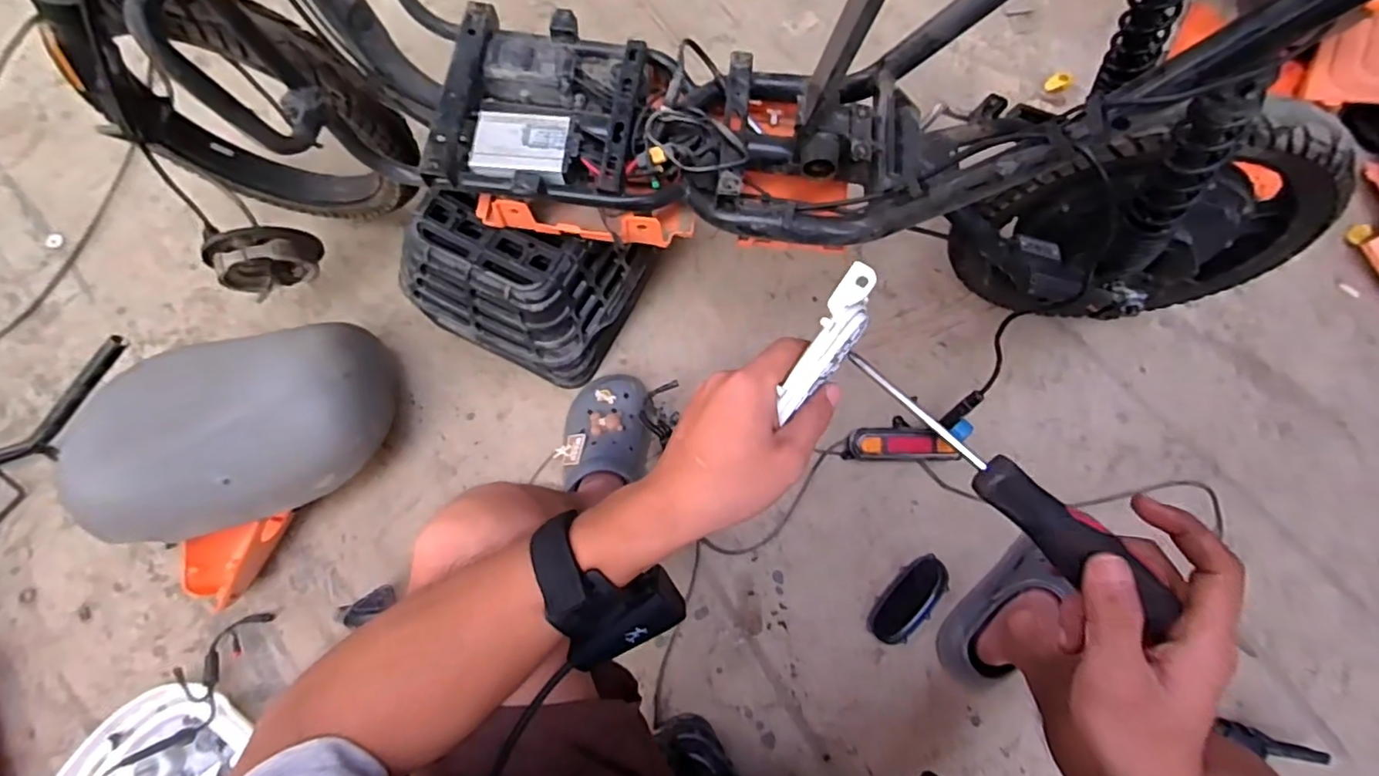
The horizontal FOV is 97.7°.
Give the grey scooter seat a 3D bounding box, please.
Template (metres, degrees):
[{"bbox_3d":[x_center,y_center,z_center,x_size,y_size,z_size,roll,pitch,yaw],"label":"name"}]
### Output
[{"bbox_3d":[-0.550,0.059,0.748,0.341,0.142,0.224,-15,76,-6],"label":"grey scooter seat"}]

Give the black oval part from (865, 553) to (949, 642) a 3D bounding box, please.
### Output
[{"bbox_3d":[0.296,0.285,0.812,0.131,0.014,0.060,-42,80,-12],"label":"black oval part"}]

